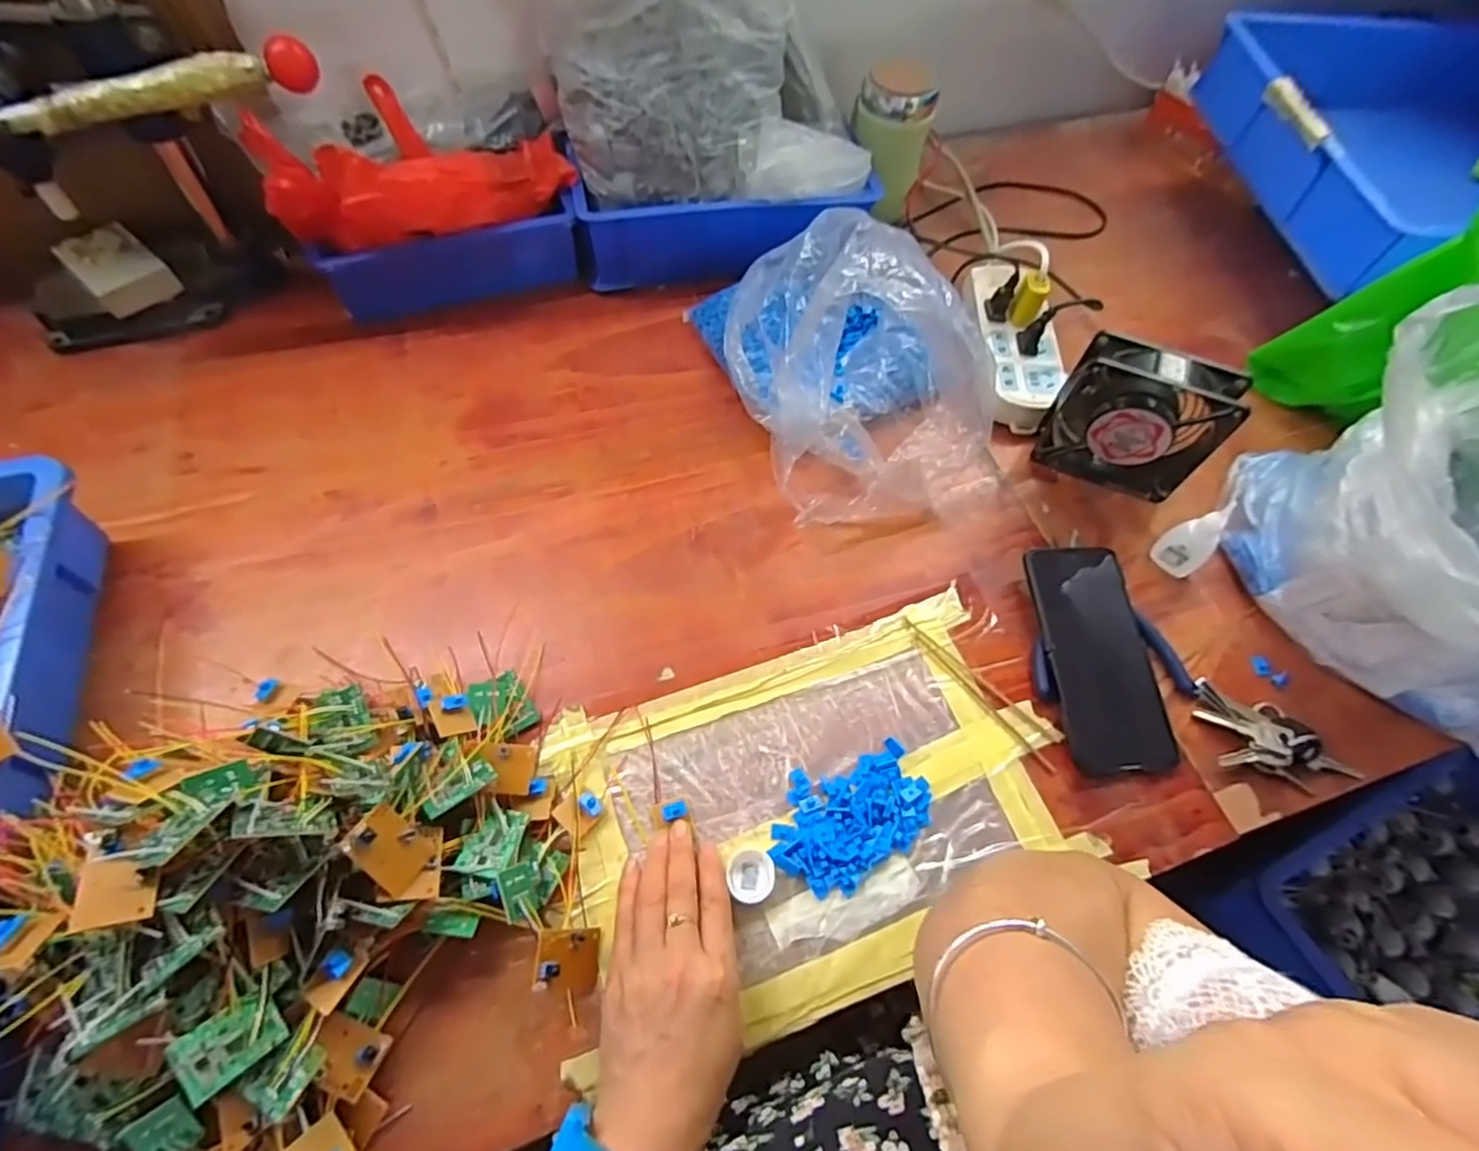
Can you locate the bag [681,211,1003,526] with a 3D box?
[{"bbox_3d":[0.103,-0.210,0.570,0.217,0.181,0.284,-13,60,-10],"label":"bag"}]

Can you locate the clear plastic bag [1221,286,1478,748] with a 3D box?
[{"bbox_3d":[0.522,-0.050,0.466,0.210,0.234,0.233,-24,62,-16],"label":"clear plastic bag"}]

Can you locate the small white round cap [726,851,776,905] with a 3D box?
[{"bbox_3d":[0.009,0.190,0.426,0.027,0.008,0.029,1,58,-2],"label":"small white round cap"}]

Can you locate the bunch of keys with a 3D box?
[{"bbox_3d":[0.393,0.118,0.487,0.115,0.020,0.060,16,59,7],"label":"bunch of keys"}]

